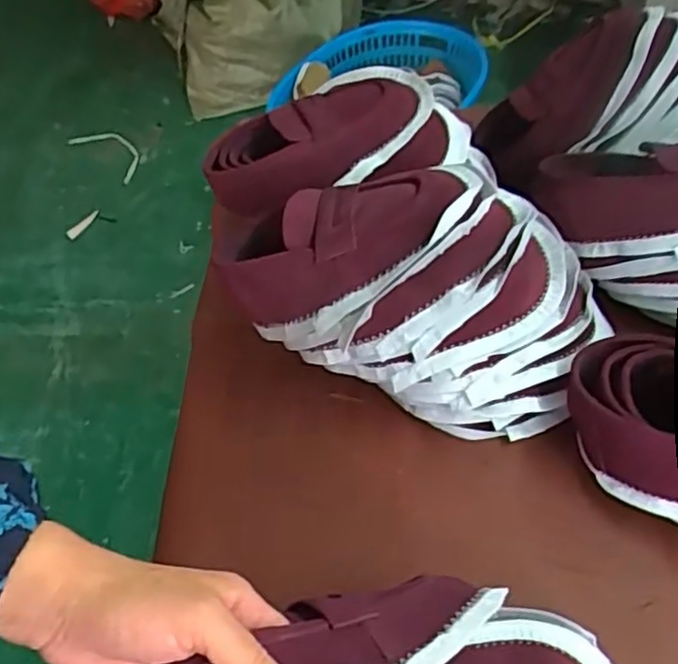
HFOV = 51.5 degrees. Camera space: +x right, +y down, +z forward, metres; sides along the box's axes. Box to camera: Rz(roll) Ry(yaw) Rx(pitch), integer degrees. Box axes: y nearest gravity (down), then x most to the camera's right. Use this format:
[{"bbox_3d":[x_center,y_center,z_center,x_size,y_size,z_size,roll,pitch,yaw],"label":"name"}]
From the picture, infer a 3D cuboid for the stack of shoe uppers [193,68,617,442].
[{"bbox_3d":[0.047,-0.090,0.652,0.302,0.166,0.376,-19,51,-11],"label":"stack of shoe uppers"}]

